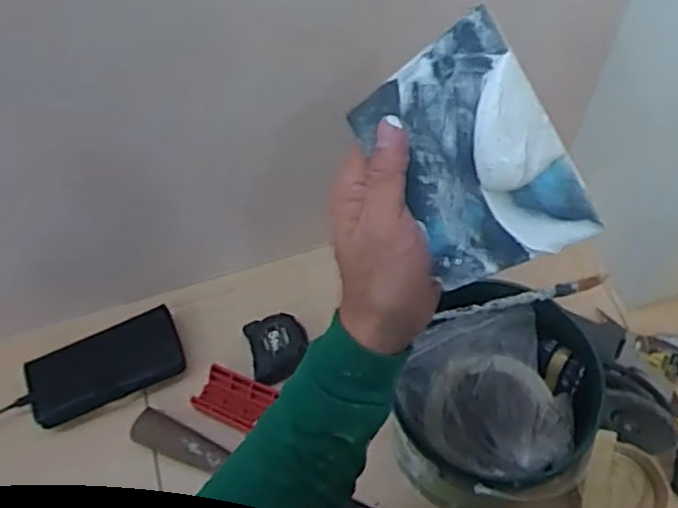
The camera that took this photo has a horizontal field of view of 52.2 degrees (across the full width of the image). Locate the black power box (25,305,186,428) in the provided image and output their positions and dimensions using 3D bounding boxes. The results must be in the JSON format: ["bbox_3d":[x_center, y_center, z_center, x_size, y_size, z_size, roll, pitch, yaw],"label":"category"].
[{"bbox_3d":[-0.259,0.121,0.771,0.166,0.028,0.089,-19,60,-8],"label":"black power box"}]

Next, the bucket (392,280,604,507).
[{"bbox_3d":[0.143,0.140,0.617,0.151,0.188,0.158,-1,59,2],"label":"bucket"}]

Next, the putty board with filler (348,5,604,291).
[{"bbox_3d":[0.076,-0.053,0.396,0.095,0.017,0.136,-30,95,11],"label":"putty board with filler"}]

